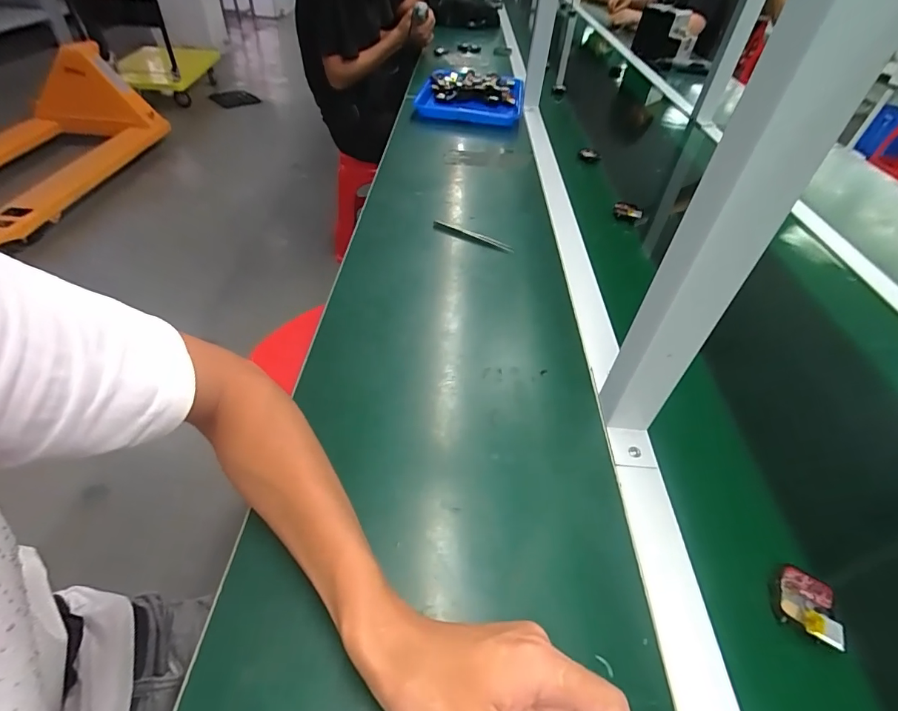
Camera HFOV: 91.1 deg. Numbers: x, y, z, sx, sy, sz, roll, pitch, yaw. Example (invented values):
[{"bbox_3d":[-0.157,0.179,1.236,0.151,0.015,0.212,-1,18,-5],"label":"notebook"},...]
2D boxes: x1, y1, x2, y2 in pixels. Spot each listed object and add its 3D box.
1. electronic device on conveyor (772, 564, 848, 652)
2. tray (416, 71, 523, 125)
[{"bbox_3d":[0.254,0.177,0.313,0.037,0.017,0.050,18,47,14],"label":"electronic device on conveyor"},{"bbox_3d":[0.058,-0.645,1.094,0.246,0.053,0.304,9,46,5],"label":"tray"}]

